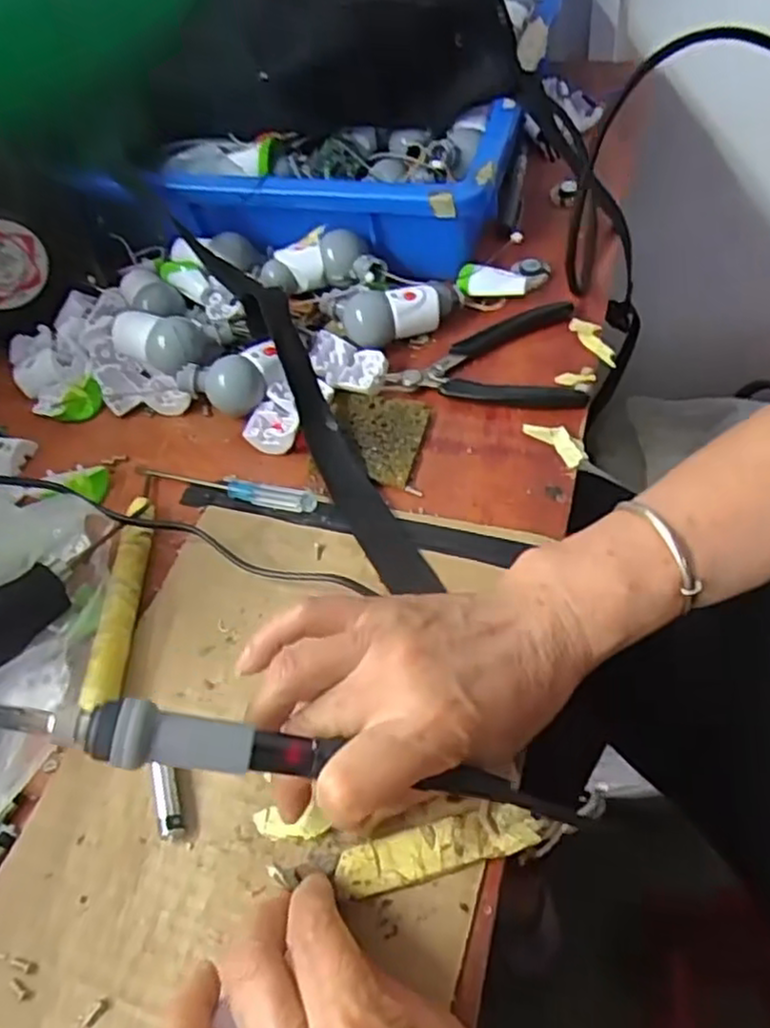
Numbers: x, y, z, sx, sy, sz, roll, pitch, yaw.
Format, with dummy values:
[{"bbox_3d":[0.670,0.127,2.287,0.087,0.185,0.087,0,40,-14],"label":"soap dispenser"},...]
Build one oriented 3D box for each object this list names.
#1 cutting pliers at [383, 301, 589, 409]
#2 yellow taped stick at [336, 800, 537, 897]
[{"bbox_3d":[0.059,-0.094,0.445,0.114,0.013,0.083,-5,52,7],"label":"cutting pliers"},{"bbox_3d":[0.020,0.130,0.288,0.079,0.010,0.019,-15,52,-1],"label":"yellow taped stick"}]

